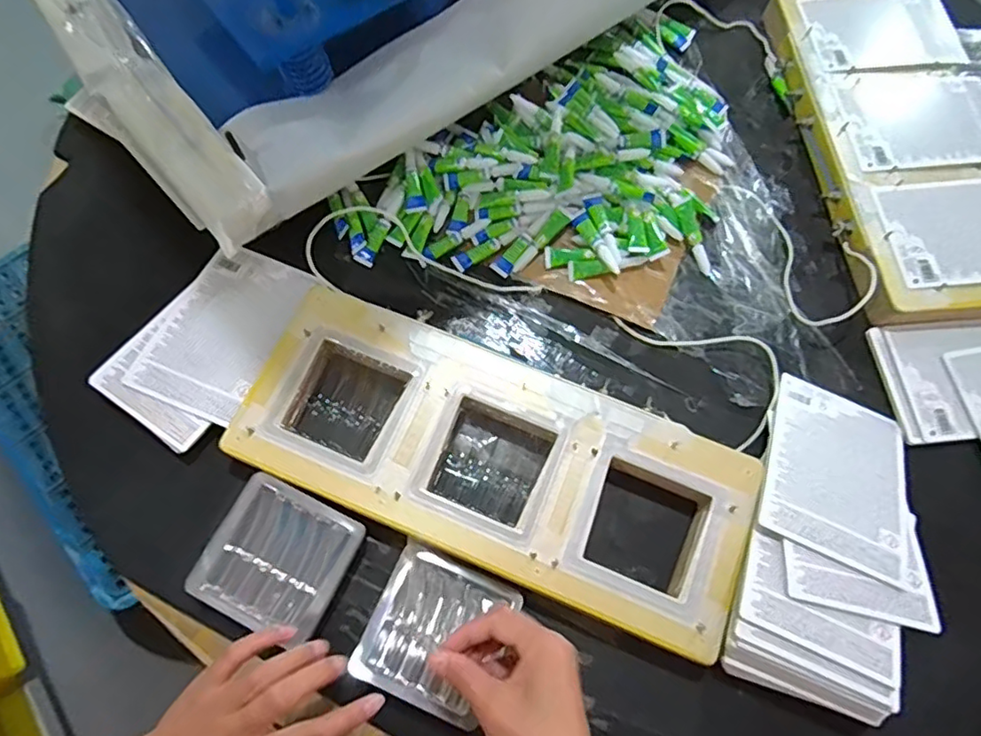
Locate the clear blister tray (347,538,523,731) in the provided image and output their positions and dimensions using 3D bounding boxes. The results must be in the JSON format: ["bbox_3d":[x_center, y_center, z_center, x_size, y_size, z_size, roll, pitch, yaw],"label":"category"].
[{"bbox_3d":[-0.041,0.201,0.453,0.098,0.016,0.103,24,73,6],"label":"clear blister tray"}]

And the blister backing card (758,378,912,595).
[{"bbox_3d":[0.295,0.087,0.501,0.115,0.004,0.162,24,55,7],"label":"blister backing card"}]

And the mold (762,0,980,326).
[{"bbox_3d":[0.443,-0.251,0.631,0.213,0.039,0.426,-7,70,-4],"label":"mold"}]

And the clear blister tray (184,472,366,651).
[{"bbox_3d":[-0.168,0.151,0.469,0.104,0.017,0.103,25,73,7],"label":"clear blister tray"}]

